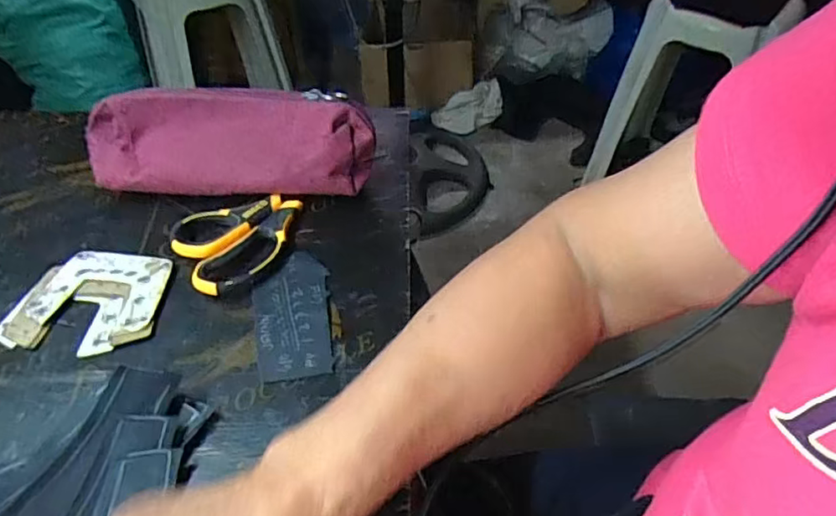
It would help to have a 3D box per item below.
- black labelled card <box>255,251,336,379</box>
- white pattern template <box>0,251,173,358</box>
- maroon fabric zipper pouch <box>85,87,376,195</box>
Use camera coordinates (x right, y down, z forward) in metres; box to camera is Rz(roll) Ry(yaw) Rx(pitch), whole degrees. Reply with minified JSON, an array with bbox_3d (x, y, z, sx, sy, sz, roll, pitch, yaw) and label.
[{"bbox_3d":[-0.088,0.037,0.414,0.052,0.004,0.109,-7,46,-5],"label":"black labelled card"},{"bbox_3d":[-0.235,0.029,0.422,0.106,0.008,0.084,5,46,7],"label":"white pattern template"},{"bbox_3d":[-0.155,-0.091,0.489,0.230,0.076,0.060,1,46,3],"label":"maroon fabric zipper pouch"}]

